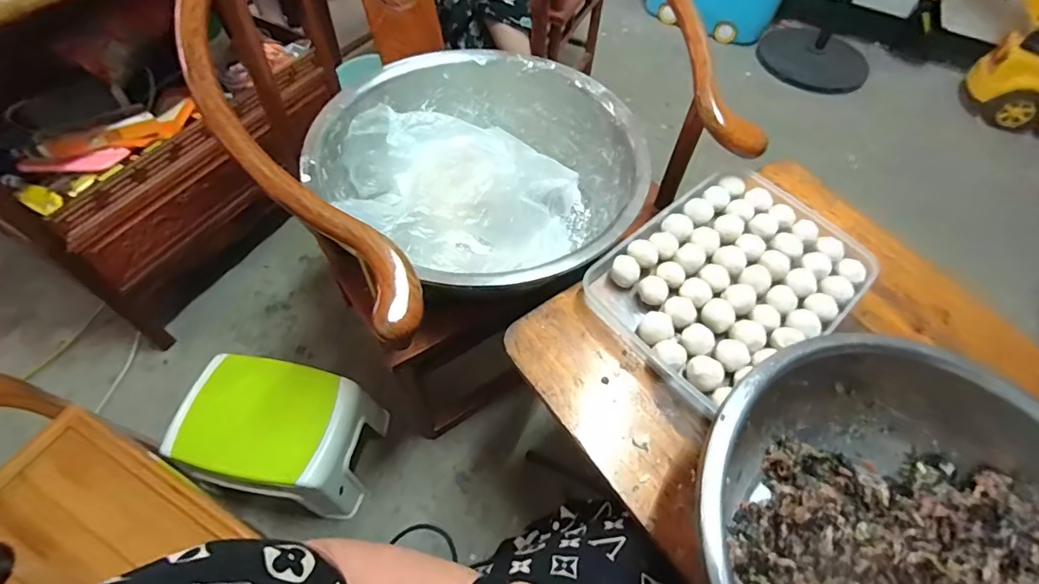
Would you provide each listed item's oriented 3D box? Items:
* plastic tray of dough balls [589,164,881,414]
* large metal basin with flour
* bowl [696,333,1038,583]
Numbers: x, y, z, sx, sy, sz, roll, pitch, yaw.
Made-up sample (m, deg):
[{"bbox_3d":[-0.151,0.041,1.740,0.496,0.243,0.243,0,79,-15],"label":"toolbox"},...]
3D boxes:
[{"bbox_3d":[0.275,-0.020,0.640,0.337,0.040,0.243,-34,65,-23],"label":"plastic tray of dough balls"},{"bbox_3d":[-0.052,-0.196,0.778,0.479,0.159,0.439,2,57,-3],"label":"large metal basin with flour"},{"bbox_3d":[0.345,0.228,0.432,0.313,0.130,0.374,-38,67,-25],"label":"bowl"}]

